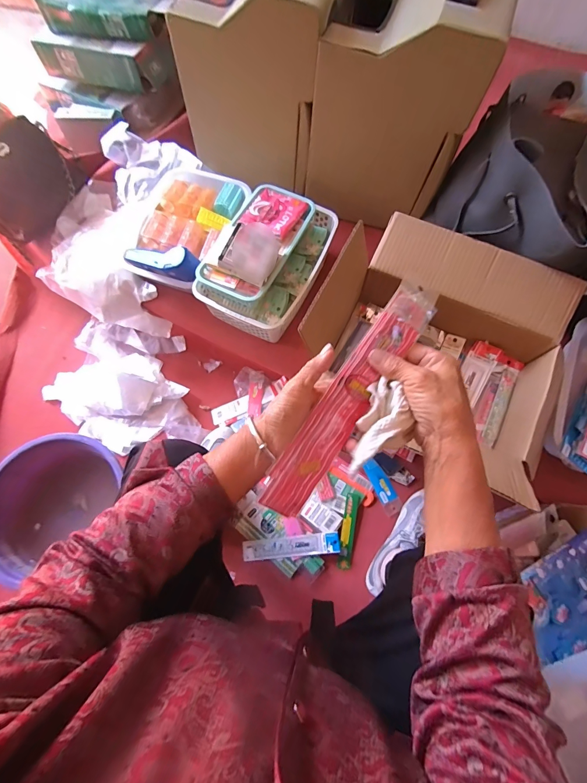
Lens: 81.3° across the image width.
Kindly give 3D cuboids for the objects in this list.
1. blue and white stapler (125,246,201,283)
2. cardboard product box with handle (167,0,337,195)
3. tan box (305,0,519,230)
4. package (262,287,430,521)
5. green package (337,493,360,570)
[{"bbox_3d":[-0.261,-0.258,0.668,0.162,0.043,0.046,18,73,6],"label":"blue and white stapler"},{"bbox_3d":[-0.061,-0.630,0.673,0.292,0.305,0.228,12,73,4],"label":"cardboard product box with handle"},{"bbox_3d":[0.198,-0.561,0.655,0.270,0.319,0.253,19,73,6],"label":"tan box"},{"bbox_3d":[0.055,0.011,0.342,0.050,0.008,0.256,34,89,-17],"label":"package"},{"bbox_3d":[0.119,0.302,0.741,0.032,0.010,0.154,11,73,4],"label":"green package"}]

